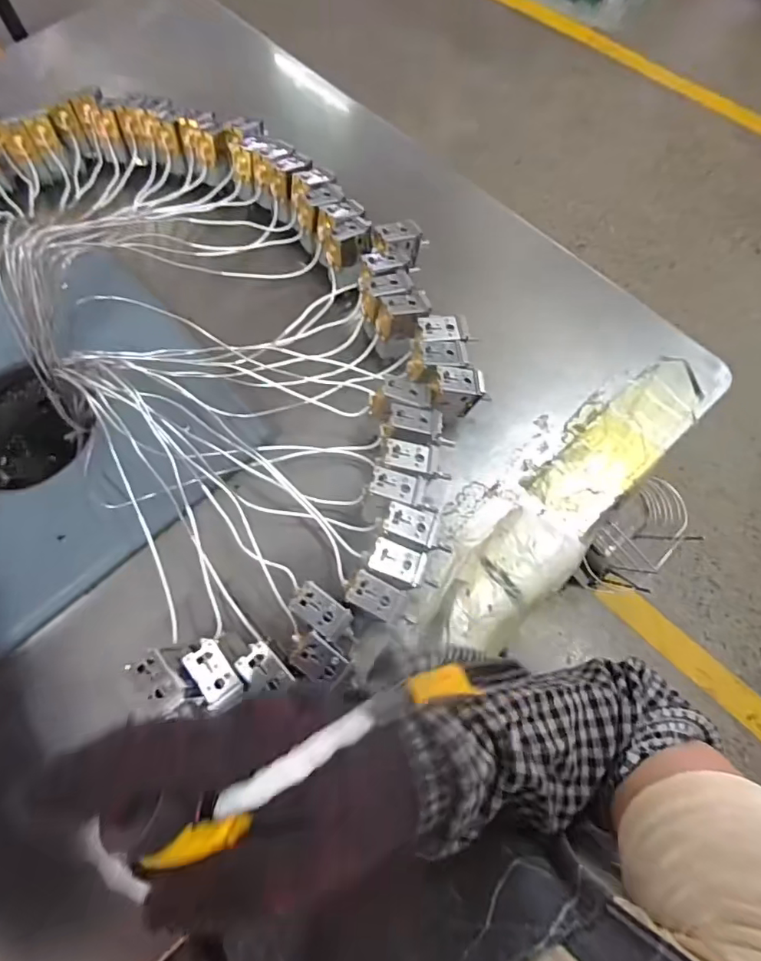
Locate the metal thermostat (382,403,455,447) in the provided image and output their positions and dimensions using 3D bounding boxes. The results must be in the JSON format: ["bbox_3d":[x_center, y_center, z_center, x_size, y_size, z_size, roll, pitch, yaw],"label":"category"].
[{"bbox_3d":[0.029,-0.042,0.398,0.052,0.018,0.026,5,69,3],"label":"metal thermostat"}]

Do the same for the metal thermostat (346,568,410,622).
[{"bbox_3d":[-0.004,0.078,0.354,0.040,0.017,0.023,27,75,-10],"label":"metal thermostat"}]

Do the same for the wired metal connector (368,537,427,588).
[{"bbox_3d":[0.012,0.055,0.359,0.036,0.012,0.023,17,70,8],"label":"wired metal connector"}]

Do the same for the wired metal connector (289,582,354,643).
[{"bbox_3d":[-0.037,0.088,0.346,0.042,0.010,0.024,34,73,13],"label":"wired metal connector"}]

